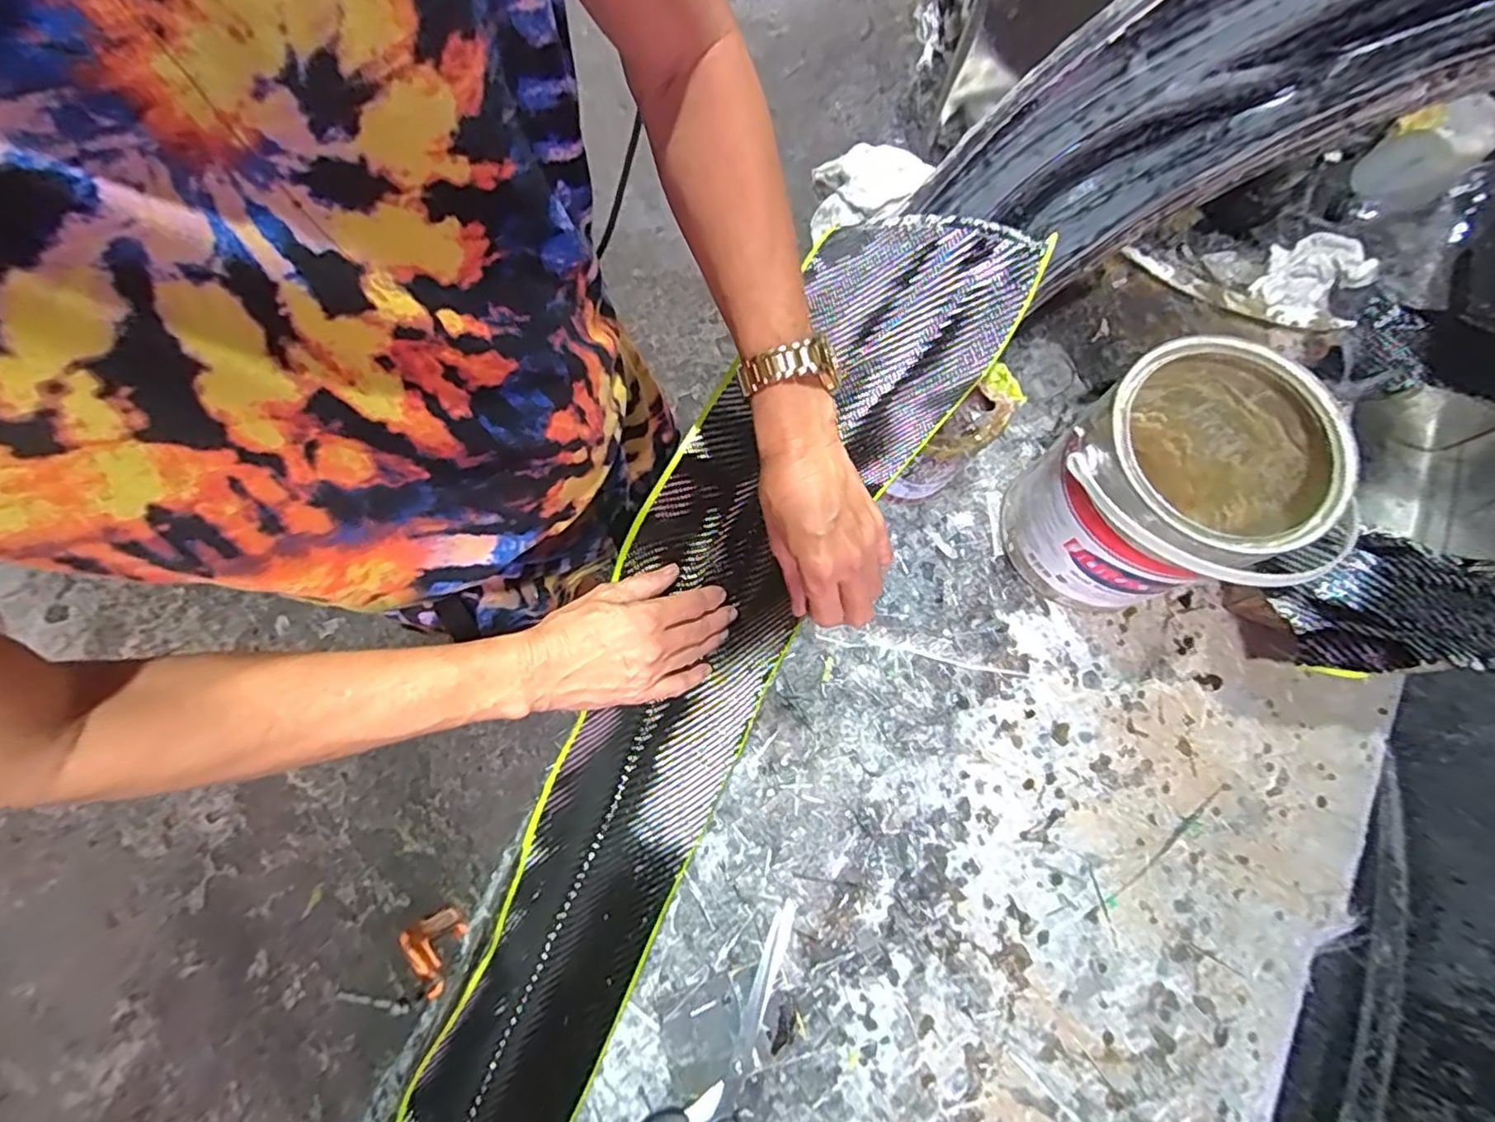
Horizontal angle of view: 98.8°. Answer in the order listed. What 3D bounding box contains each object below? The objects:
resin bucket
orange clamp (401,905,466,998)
[{"bbox_3d":[0.331,-0.050,0.536,0.184,0.214,0.170,-39,79,-9],"label":"resin bucket"},{"bbox_3d":[-0.257,0.323,0.537,0.013,0.079,0.055,-39,80,-3],"label":"orange clamp"}]

